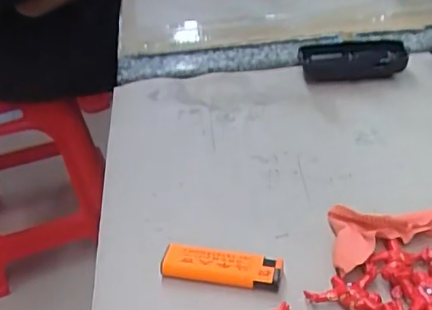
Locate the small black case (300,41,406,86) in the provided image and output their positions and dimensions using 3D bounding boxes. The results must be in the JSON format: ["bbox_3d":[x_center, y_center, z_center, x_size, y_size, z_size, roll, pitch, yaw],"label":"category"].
[{"bbox_3d":[0.145,-0.101,0.607,0.106,0.027,0.055,-7,35,0],"label":"small black case"}]

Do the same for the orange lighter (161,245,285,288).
[{"bbox_3d":[0.004,0.076,0.383,0.079,0.016,0.019,4,36,15],"label":"orange lighter"}]

